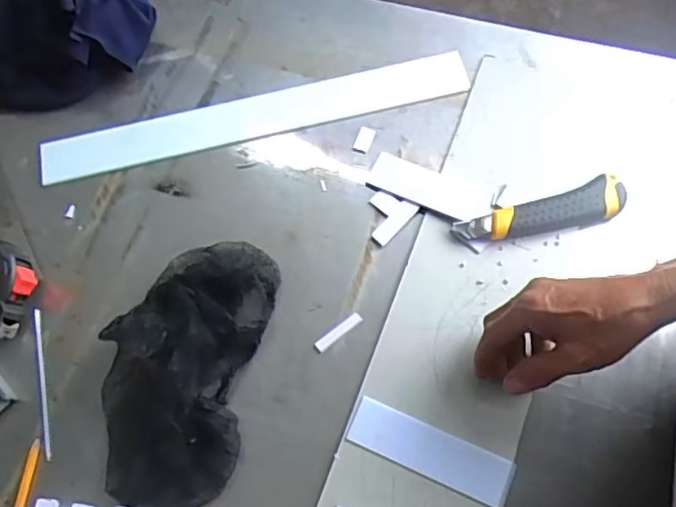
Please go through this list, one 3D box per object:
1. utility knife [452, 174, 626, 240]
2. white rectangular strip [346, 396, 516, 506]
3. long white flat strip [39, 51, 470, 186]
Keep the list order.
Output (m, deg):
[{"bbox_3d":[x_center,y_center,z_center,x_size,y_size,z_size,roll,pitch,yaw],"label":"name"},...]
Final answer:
[{"bbox_3d":[0.190,-0.037,0.536,0.159,0.021,0.036,-15,69,-3],"label":"utility knife"},{"bbox_3d":[0.077,0.164,0.476,0.135,0.004,0.040,21,72,10],"label":"white rectangular strip"},{"bbox_3d":[-0.086,-0.145,0.600,0.445,0.007,0.054,-13,69,-2],"label":"long white flat strip"}]

